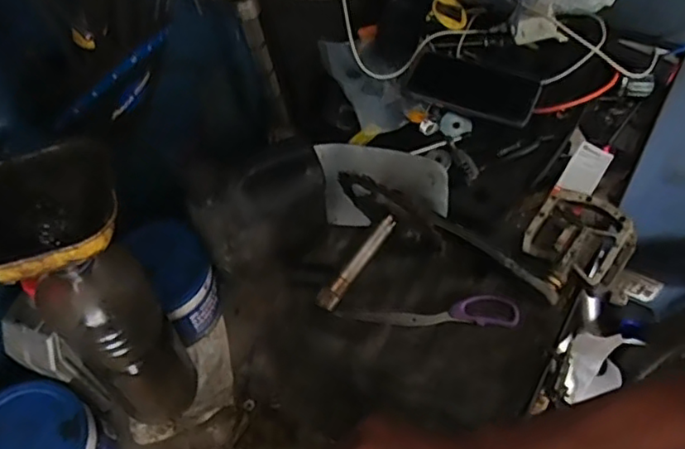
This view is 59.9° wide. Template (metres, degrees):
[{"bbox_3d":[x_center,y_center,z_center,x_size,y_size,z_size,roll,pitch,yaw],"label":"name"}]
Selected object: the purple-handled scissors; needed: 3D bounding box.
[{"bbox_3d":[0.090,0.090,0.640,0.191,0.016,0.038,2,57,6],"label":"purple-handled scissors"}]

